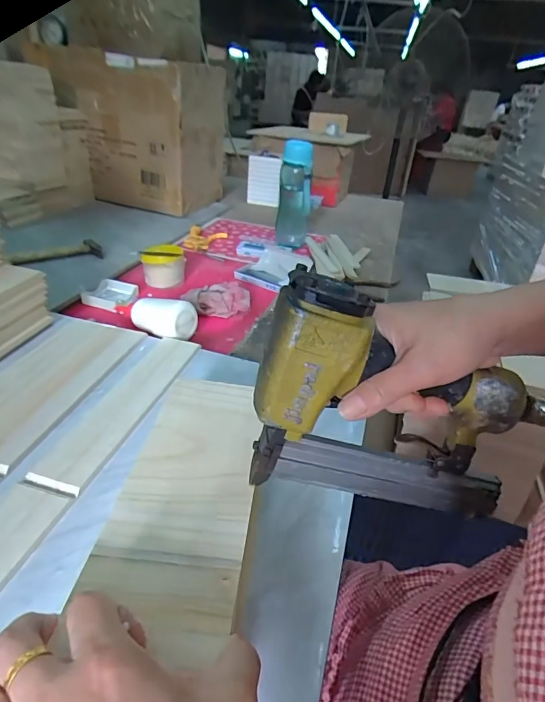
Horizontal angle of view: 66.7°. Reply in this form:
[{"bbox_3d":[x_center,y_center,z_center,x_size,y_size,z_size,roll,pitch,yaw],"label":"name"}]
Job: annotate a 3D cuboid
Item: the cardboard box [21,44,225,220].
[{"bbox_3d":[-0.364,-0.615,1.185,0.377,0.355,0.288,13,34,11],"label":"cardboard box"}]

